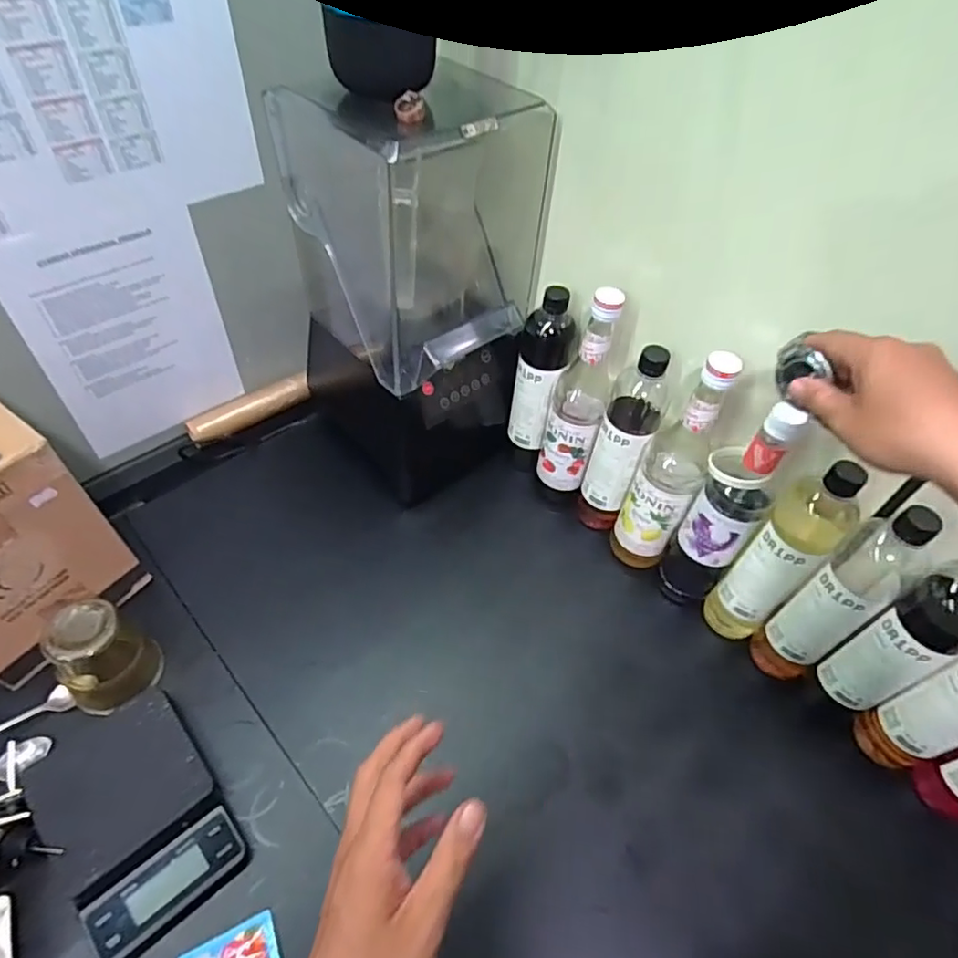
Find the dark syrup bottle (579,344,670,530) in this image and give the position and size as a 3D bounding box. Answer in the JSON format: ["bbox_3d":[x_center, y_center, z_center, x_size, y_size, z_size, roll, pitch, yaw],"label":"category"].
[{"bbox_3d":[0.172,-0.034,0.726,0.064,0.281,0.060,18,51,9],"label":"dark syrup bottle"}]

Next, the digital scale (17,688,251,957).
[{"bbox_3d":[-0.335,0.304,0.558,0.133,0.028,0.236,-32,60,-28],"label":"digital scale"}]

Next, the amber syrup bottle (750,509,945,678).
[{"bbox_3d":[0.374,0.125,0.610,0.068,0.279,0.066,-31,60,-27],"label":"amber syrup bottle"}]

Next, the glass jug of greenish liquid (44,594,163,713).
[{"bbox_3d":[-0.385,0.185,0.602,0.087,0.108,0.085,3,50,-3],"label":"glass jug of greenish liquid"}]

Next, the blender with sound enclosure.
[{"bbox_3d":[-0.076,-0.231,0.753,0.226,0.464,0.231,-31,60,-27],"label":"blender with sound enclosure"}]

